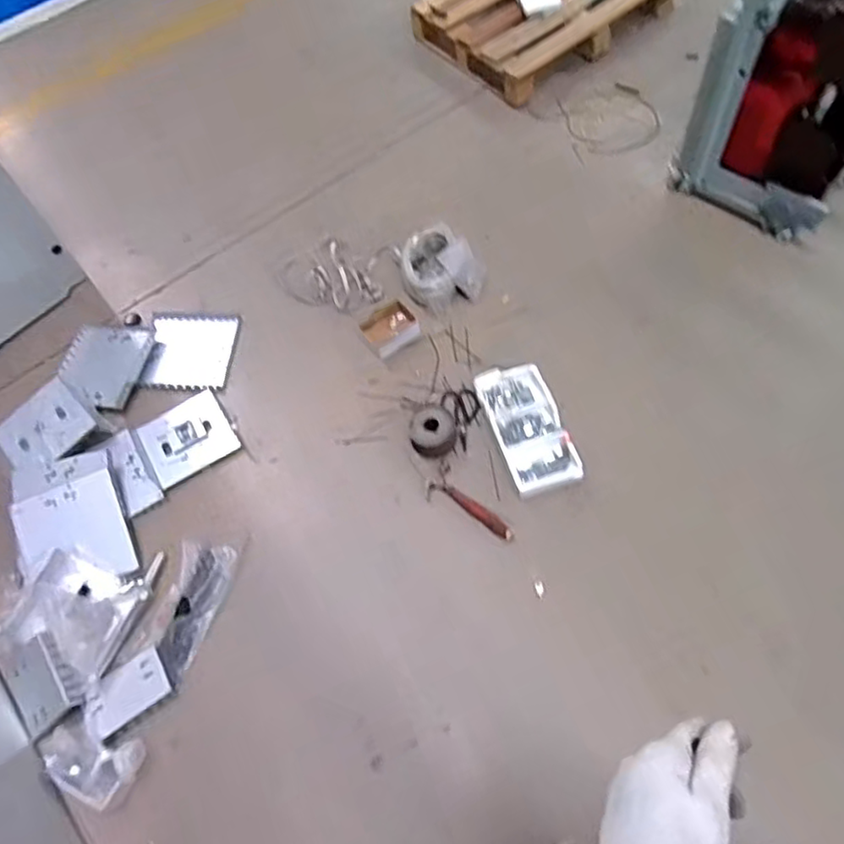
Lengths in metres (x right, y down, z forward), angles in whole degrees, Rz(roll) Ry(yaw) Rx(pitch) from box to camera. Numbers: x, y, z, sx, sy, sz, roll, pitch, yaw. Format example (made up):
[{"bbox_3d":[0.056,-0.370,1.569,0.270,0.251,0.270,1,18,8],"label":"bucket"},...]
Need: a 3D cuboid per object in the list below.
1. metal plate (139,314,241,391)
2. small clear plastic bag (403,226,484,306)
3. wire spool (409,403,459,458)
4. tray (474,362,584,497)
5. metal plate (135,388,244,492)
[{"bbox_3d":[-0.654,-0.200,1.850,0.263,0.013,0.263,1,57,7],"label":"metal plate"},{"bbox_3d":[0.055,-0.438,1.846,0.225,0.084,0.232,-12,62,0],"label":"small clear plastic bag"},{"bbox_3d":[0.030,0.017,1.629,0.116,0.077,0.117,-3,62,5],"label":"wire spool"},{"bbox_3d":[0.261,0.008,1.614,0.165,0.046,0.343,-17,62,-3],"label":"tray"},{"bbox_3d":[-0.603,0.040,1.703,0.218,0.017,0.203,-30,65,-12],"label":"metal plate"}]

